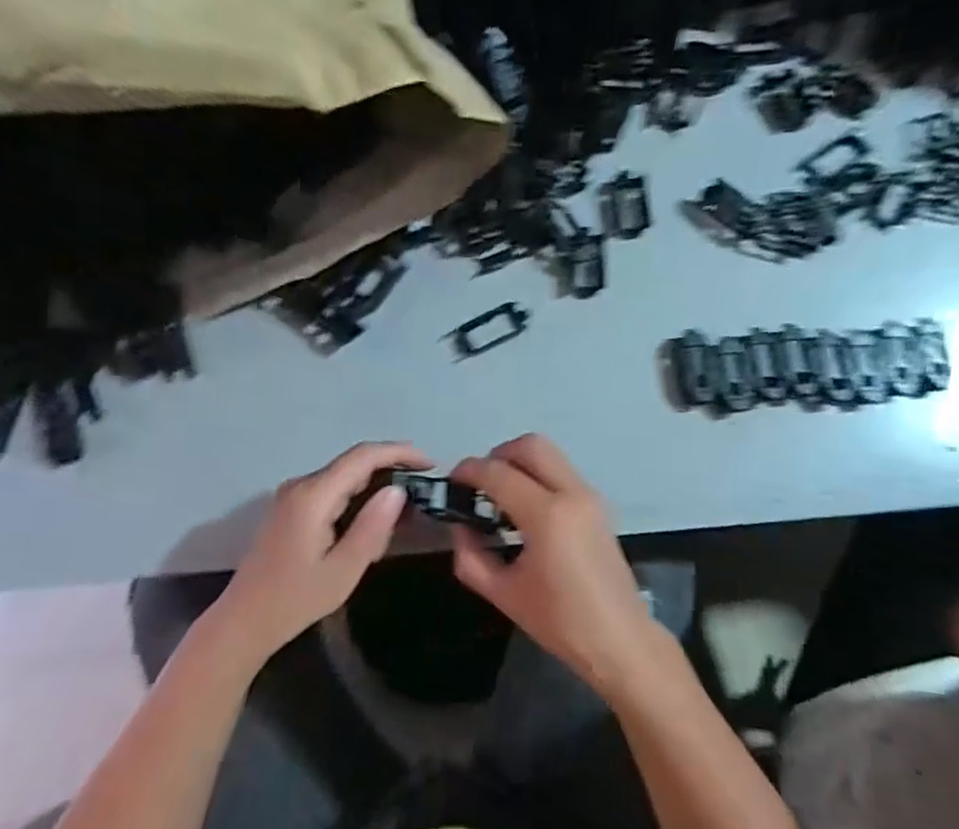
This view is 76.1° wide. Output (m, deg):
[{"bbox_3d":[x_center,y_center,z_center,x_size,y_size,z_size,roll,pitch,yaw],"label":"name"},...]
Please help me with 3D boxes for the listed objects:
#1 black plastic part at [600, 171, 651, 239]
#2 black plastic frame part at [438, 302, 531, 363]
[{"bbox_3d":[0.103,-0.149,0.430,0.031,0.009,0.051,-1,78,0],"label":"black plastic part"},{"bbox_3d":[0.006,-0.057,0.418,0.060,0.007,0.024,-29,79,-6],"label":"black plastic frame part"}]

